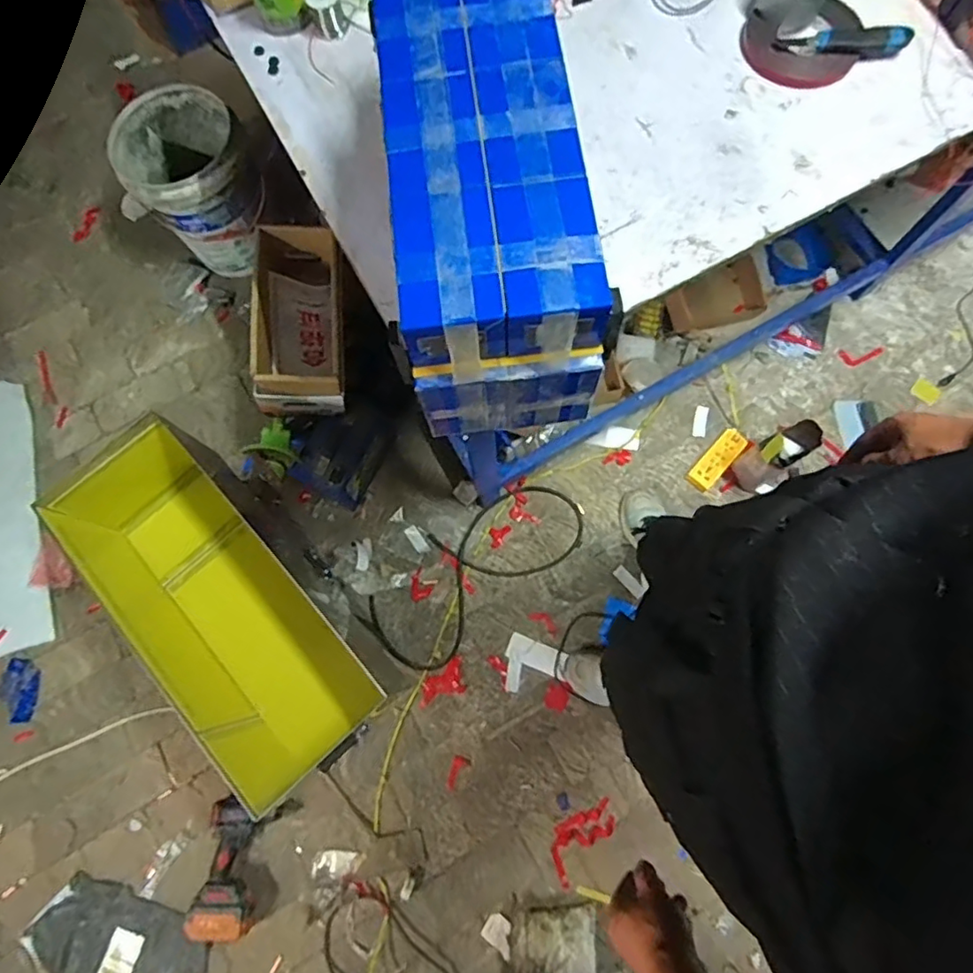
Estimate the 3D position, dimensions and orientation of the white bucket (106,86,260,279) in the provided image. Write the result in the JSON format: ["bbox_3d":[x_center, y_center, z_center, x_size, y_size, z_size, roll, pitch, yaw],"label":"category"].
[{"bbox_3d":[-0.750,-0.788,1.534,0.313,0.329,0.336,-1,75,2],"label":"white bucket"}]

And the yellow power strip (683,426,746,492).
[{"bbox_3d":[0.585,-0.070,1.471,0.067,0.046,0.180,41,79,12],"label":"yellow power strip"}]

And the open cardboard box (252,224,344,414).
[{"bbox_3d":[-0.426,-0.376,1.339,0.195,0.169,0.413,-7,75,1],"label":"open cardboard box"}]

